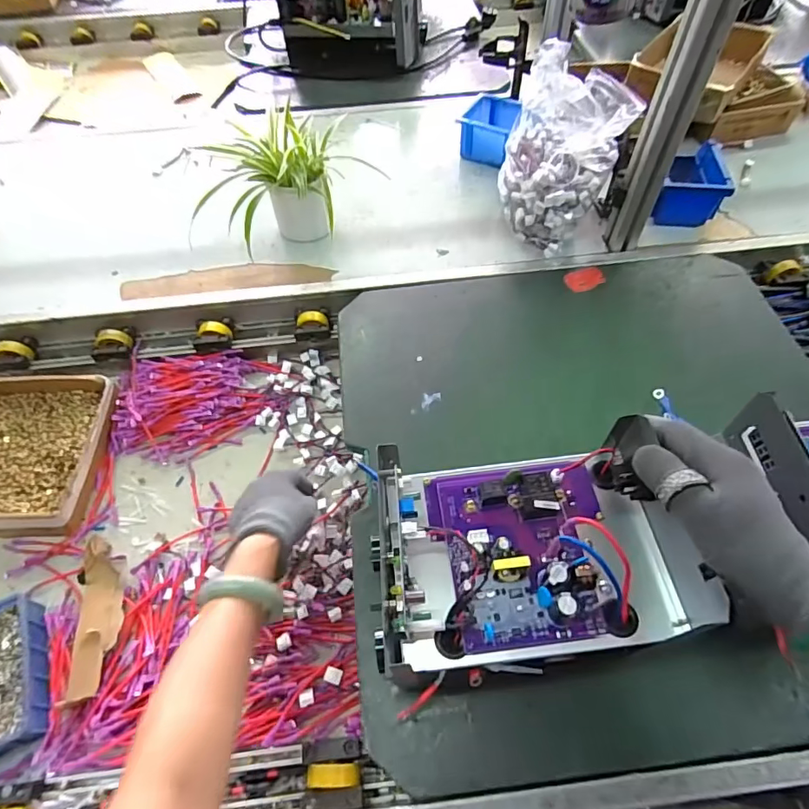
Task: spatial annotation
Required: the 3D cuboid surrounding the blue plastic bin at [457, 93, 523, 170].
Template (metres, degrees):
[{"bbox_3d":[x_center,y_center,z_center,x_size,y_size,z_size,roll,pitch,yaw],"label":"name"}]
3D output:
[{"bbox_3d":[0.146,-0.490,0.894,0.078,0.073,0.109,17,59,13],"label":"blue plastic bin"}]

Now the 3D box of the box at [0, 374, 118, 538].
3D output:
[{"bbox_3d":[-0.507,0.062,0.678,0.206,0.046,0.228,-2,57,1],"label":"box"}]

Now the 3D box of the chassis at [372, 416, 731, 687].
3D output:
[{"bbox_3d":[0.084,0.106,0.371,0.208,0.073,0.150,-6,57,-2],"label":"chassis"}]

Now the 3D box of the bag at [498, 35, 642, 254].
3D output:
[{"bbox_3d":[0.228,-0.352,0.731,0.159,0.206,0.163,15,58,11],"label":"bag"}]

